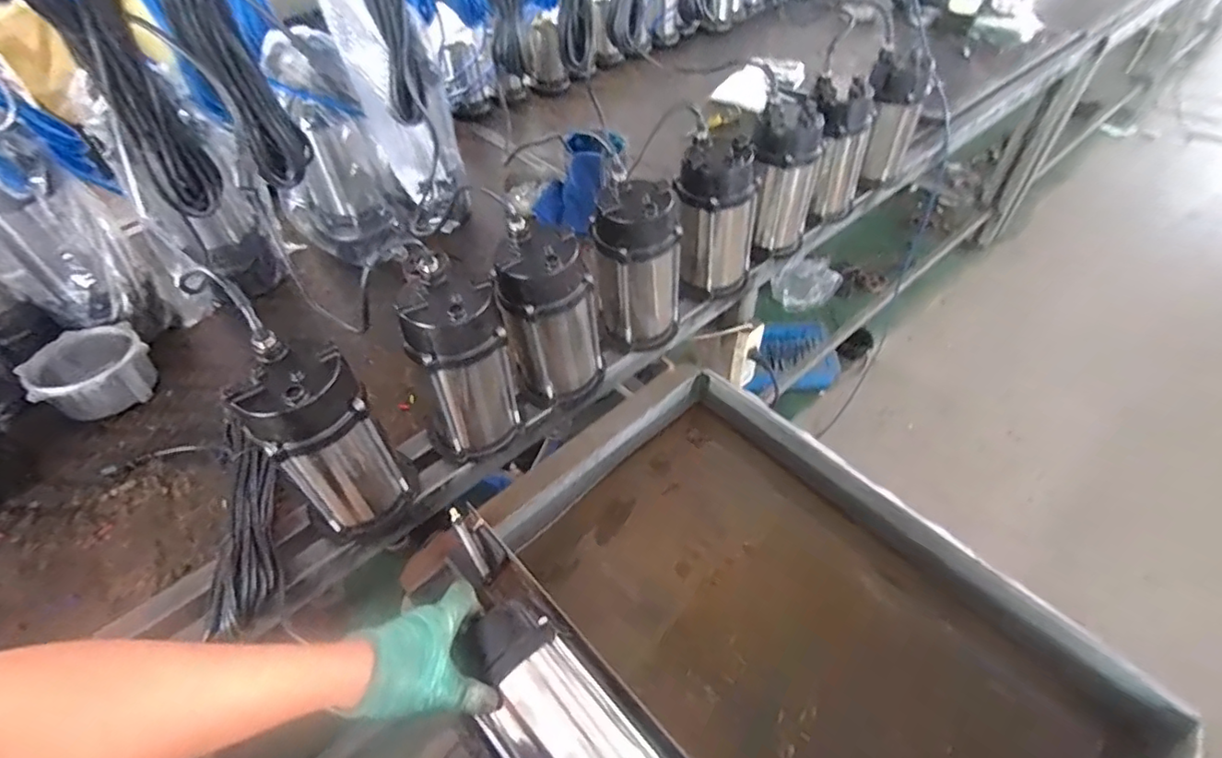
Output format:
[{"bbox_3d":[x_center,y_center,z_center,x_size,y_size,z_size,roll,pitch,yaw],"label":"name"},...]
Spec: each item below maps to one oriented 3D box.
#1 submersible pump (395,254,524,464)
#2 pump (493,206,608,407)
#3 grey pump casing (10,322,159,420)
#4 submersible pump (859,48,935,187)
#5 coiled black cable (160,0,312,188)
[{"bbox_3d":[-0.201,-0.013,0.762,0.122,0.245,0.108,-25,52,-19],"label":"submersible pump"},{"bbox_3d":[-0.092,-0.077,0.817,0.116,0.256,0.114,29,55,25],"label":"pump"},{"bbox_3d":[-0.827,-0.009,0.908,0.148,0.074,0.154,31,56,26],"label":"grey pump casing"},{"bbox_3d":[0.604,-0.555,1.235,0.113,0.261,0.095,19,51,18],"label":"submersible pump"},{"bbox_3d":[-0.464,-0.394,0.689,0.091,0.330,0.053,-28,53,-21],"label":"coiled black cable"}]

